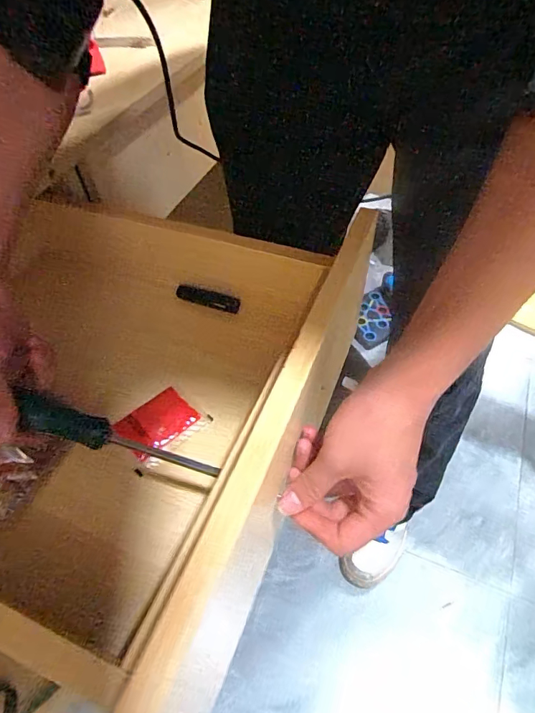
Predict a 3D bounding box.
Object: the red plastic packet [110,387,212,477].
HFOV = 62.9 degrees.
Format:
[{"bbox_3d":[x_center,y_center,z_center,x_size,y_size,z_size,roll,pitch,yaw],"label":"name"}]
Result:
[{"bbox_3d":[-0.096,0.062,0.386,0.072,0.005,0.051,-38,73,-25],"label":"red plastic packet"}]

